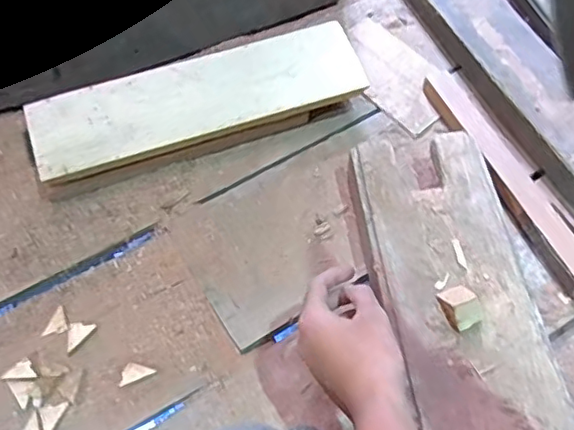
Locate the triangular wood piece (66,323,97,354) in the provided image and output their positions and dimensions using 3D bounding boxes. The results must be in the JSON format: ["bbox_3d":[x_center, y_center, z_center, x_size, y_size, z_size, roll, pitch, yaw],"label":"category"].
[{"bbox_3d":[-0.216,0.123,0.609,0.022,0.006,0.036,31,64,19],"label":"triangular wood piece"}]

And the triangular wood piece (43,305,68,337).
[{"bbox_3d":[-0.239,0.113,0.623,0.022,0.004,0.034,14,59,10],"label":"triangular wood piece"}]

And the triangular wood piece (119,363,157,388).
[{"bbox_3d":[-0.151,0.157,0.593,0.035,0.005,0.020,-26,61,-14],"label":"triangular wood piece"}]

